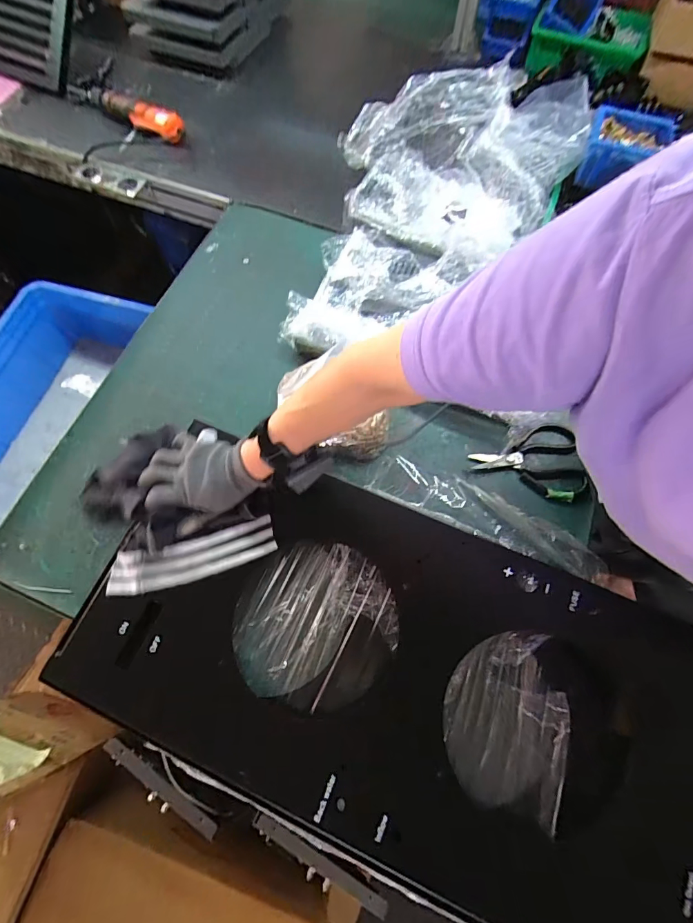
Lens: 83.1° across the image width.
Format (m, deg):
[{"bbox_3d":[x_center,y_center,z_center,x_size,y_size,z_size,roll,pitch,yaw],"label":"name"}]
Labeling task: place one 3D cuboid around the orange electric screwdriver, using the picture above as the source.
[{"bbox_3d":[-0.495,-0.778,0.862,0.320,0.049,0.045,31,73,11],"label":"orange electric screwdriver"}]

